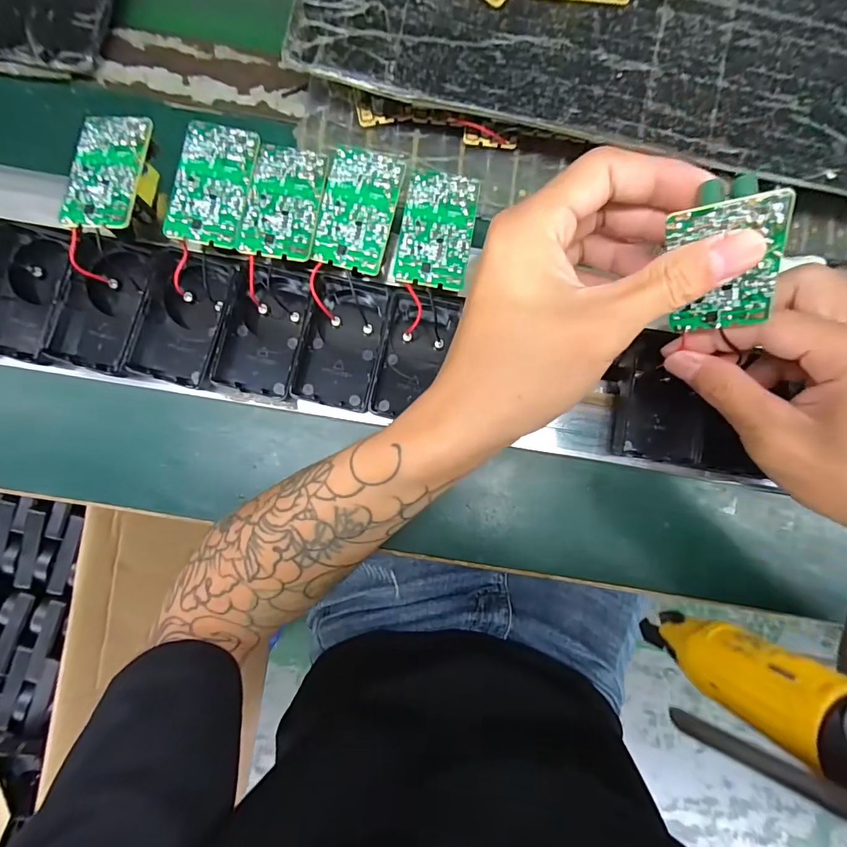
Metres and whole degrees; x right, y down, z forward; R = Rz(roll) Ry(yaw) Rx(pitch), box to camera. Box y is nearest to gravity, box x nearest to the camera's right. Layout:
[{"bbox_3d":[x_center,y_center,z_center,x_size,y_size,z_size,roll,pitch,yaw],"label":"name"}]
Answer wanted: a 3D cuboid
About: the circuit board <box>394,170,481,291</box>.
[{"bbox_3d":[0.008,-0.101,0.225,0.036,0.010,0.061,9,87,-1],"label":"circuit board"}]

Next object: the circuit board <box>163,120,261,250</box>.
[{"bbox_3d":[-0.107,-0.122,0.222,0.037,0.009,0.063,10,87,-1],"label":"circuit board"}]

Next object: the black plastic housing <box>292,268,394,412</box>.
[{"bbox_3d":[-0.045,-0.045,0.244,0.042,0.028,0.071,13,89,-2],"label":"black plastic housing"}]

